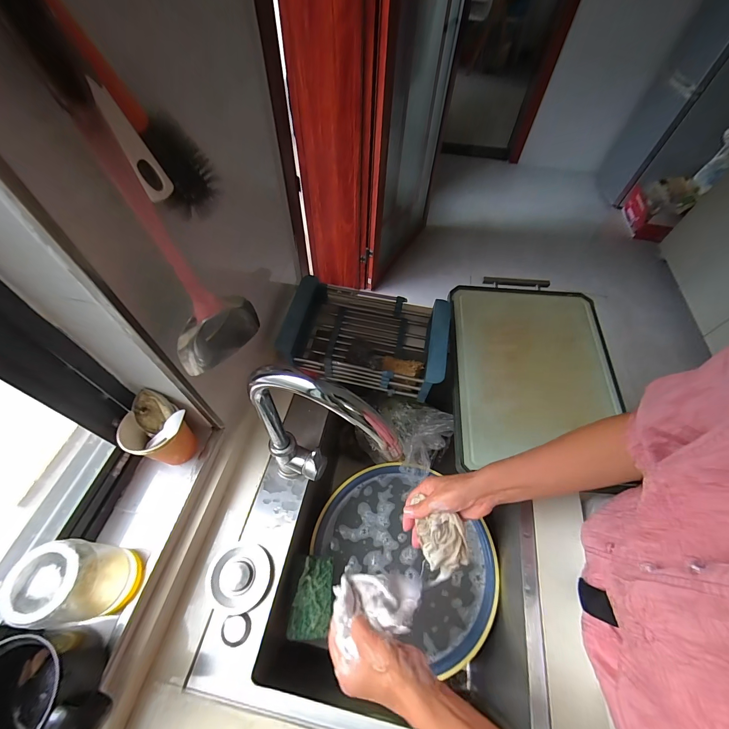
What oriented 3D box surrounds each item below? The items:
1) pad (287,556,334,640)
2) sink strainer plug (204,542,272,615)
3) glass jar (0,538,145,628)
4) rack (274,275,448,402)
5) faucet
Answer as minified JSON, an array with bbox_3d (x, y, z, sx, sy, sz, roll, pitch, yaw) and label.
[{"bbox_3d":[-0.081,0.367,0.514,0.060,0.019,0.106,17,52,-18],"label":"pad"},{"bbox_3d":[-0.183,0.304,0.464,0.090,0.019,0.082,7,56,3],"label":"sink strainer plug"},{"bbox_3d":[-0.315,0.238,0.357,0.065,0.121,0.070,1,56,-2],"label":"glass jar"},{"bbox_3d":[0.005,-0.061,0.664,0.304,0.088,0.205,11,57,5],"label":"rack"},{"bbox_3d":[-0.053,0.098,0.397,0.180,0.292,0.038,18,58,10],"label":"faucet"}]

